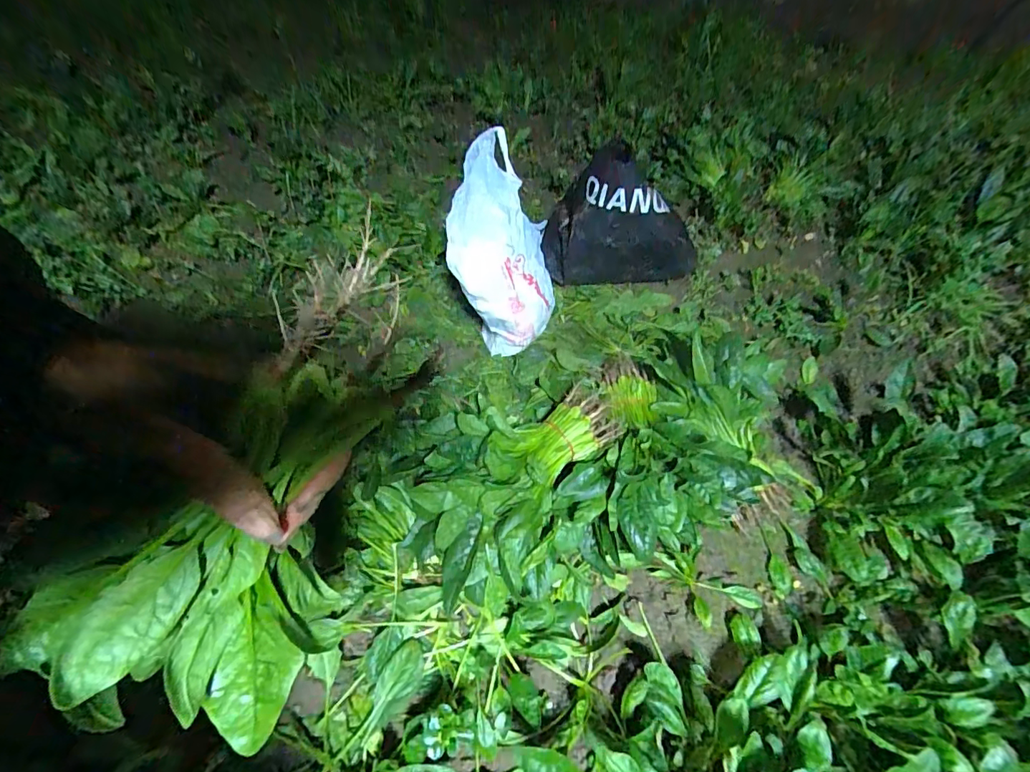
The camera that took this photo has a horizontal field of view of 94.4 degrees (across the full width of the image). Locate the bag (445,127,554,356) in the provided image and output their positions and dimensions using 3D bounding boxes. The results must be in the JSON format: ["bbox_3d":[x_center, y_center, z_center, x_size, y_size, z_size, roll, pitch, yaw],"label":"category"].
[{"bbox_3d":[-0.016,-0.237,0.850,0.182,0.271,0.302,5,56,-1],"label":"bag"}]

